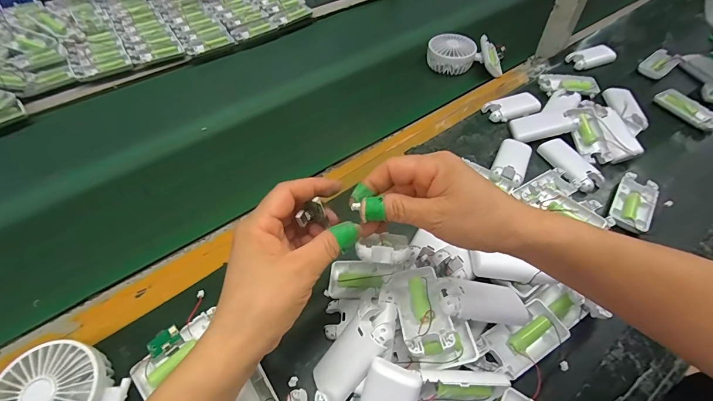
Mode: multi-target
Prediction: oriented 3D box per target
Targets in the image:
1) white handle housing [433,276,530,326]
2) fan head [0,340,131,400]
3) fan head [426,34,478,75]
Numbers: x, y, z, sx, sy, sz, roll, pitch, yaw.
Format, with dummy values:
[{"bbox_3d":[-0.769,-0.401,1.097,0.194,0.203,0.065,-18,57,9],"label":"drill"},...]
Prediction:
[{"bbox_3d":[0.121,0.097,0.343,0.092,0.017,0.039,13,54,-16],"label":"white handle housing"},{"bbox_3d":[-0.269,0.182,0.321,0.100,0.047,0.090,29,58,16],"label":"fan head"},{"bbox_3d":[0.182,-0.282,0.684,0.088,0.041,0.074,12,53,9],"label":"fan head"}]

